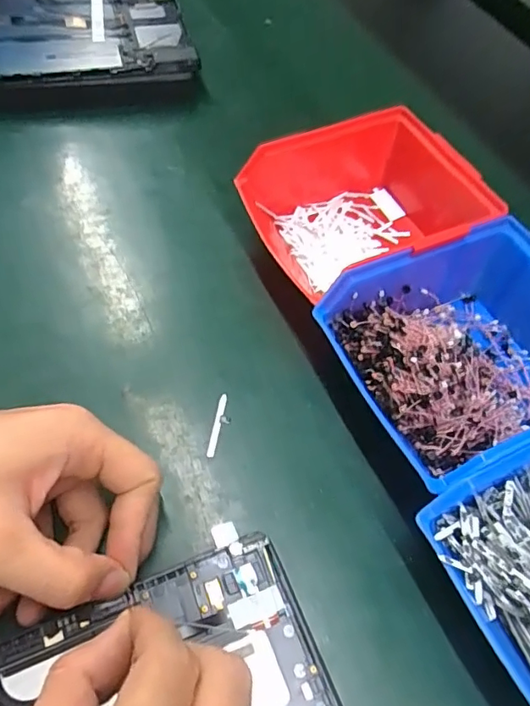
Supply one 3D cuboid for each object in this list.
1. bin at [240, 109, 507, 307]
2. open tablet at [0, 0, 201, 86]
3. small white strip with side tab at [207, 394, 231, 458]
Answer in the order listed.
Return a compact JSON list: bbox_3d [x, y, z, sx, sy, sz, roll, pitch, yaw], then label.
[{"bbox_3d":[0.068,-0.093,0.352,0.139,0.065,0.125,-22,62,-18],"label":"bin"},{"bbox_3d":[-0.196,-0.279,0.468,0.247,0.034,0.140,-7,58,-11],"label":"open tablet"},{"bbox_3d":[-0.025,0.040,0.295,0.008,0.004,0.039,12,56,1],"label":"small white strip with side tab"}]

